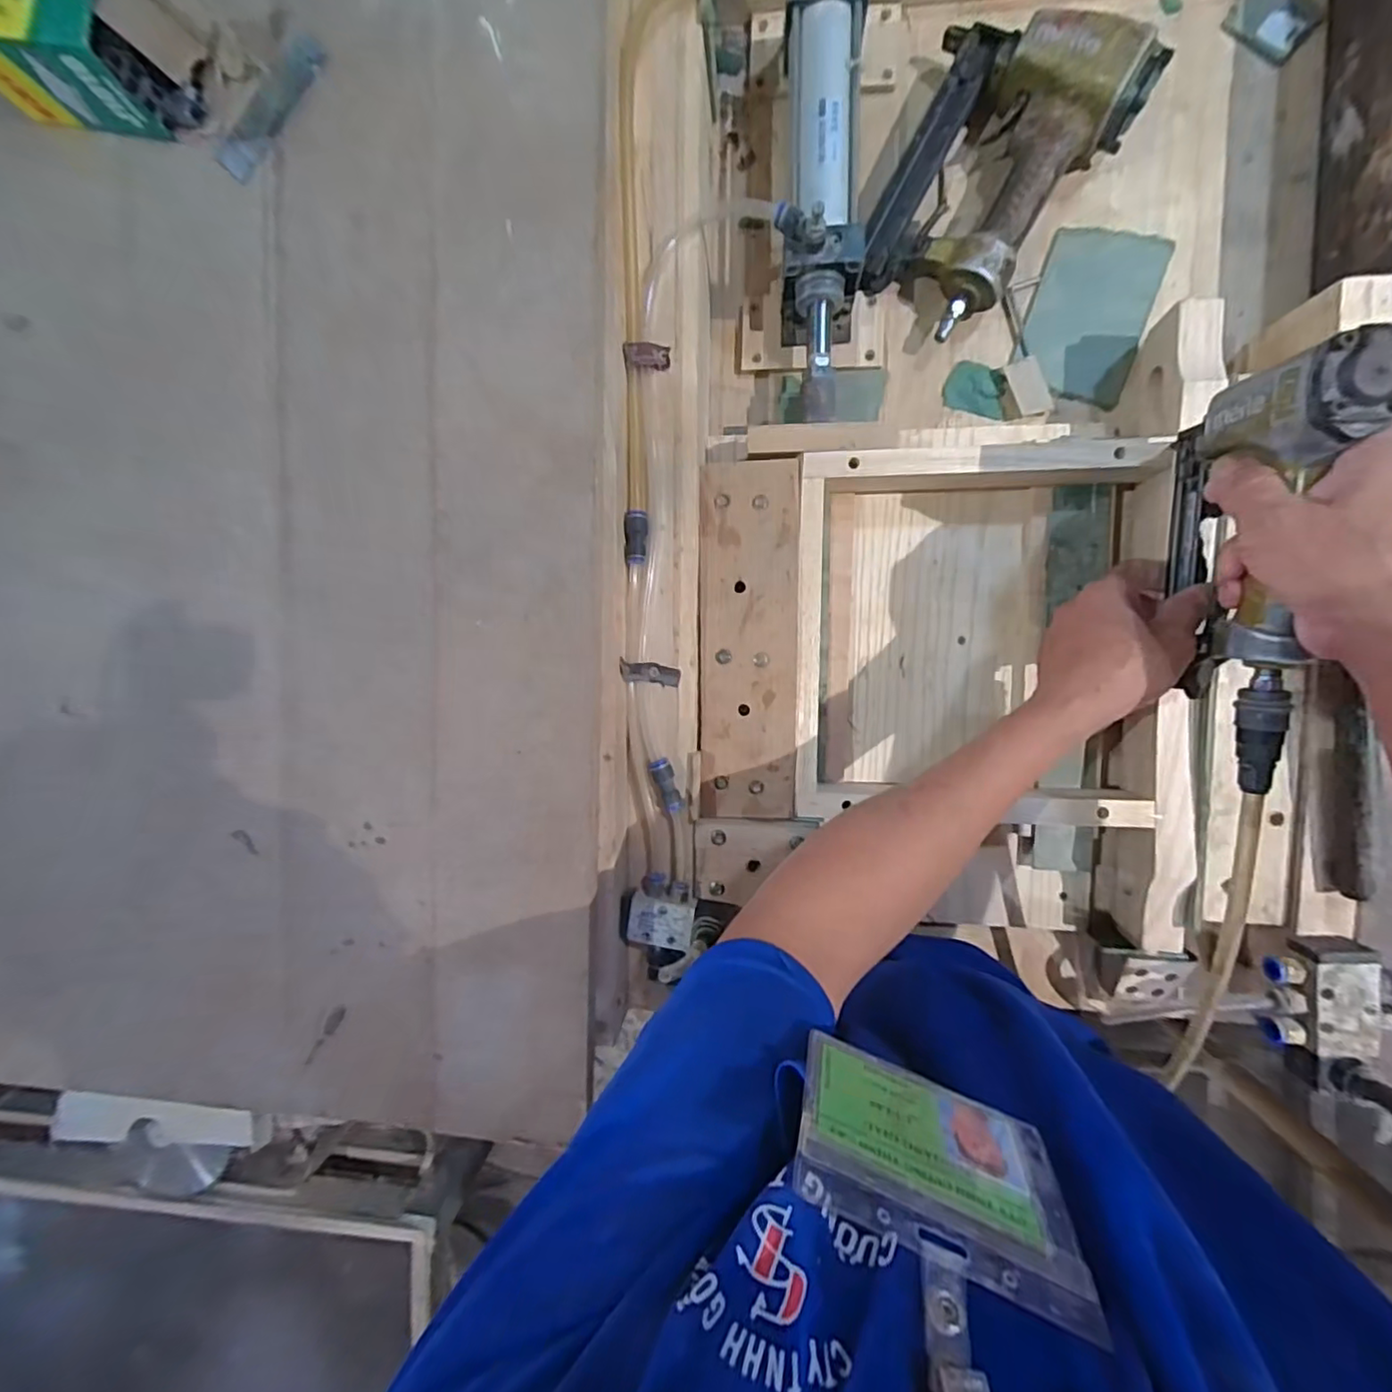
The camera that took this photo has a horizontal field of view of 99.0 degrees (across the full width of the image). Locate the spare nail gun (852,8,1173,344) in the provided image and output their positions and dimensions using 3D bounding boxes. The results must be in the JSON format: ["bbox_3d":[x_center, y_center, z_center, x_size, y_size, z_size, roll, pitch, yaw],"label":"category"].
[{"bbox_3d":[0.233,-0.405,0.471,0.156,0.057,0.219,25,96,4],"label":"spare nail gun"}]

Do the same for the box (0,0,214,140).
[{"bbox_3d":[-0.380,-0.398,0.367,0.121,0.063,0.065,11,95,6],"label":"box"}]

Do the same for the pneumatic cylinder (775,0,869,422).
[{"bbox_3d":[0.098,-0.383,0.467,0.066,0.080,0.317,0,94,6],"label":"pneumatic cylinder"}]

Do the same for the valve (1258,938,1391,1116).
[{"bbox_3d":[0.441,0.223,0.407,0.074,0.048,0.099,-4,93,7],"label":"valve"}]

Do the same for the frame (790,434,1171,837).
[{"bbox_3d":[0.216,-0.047,0.481,0.266,0.052,0.290,1,94,6],"label":"frame"}]

